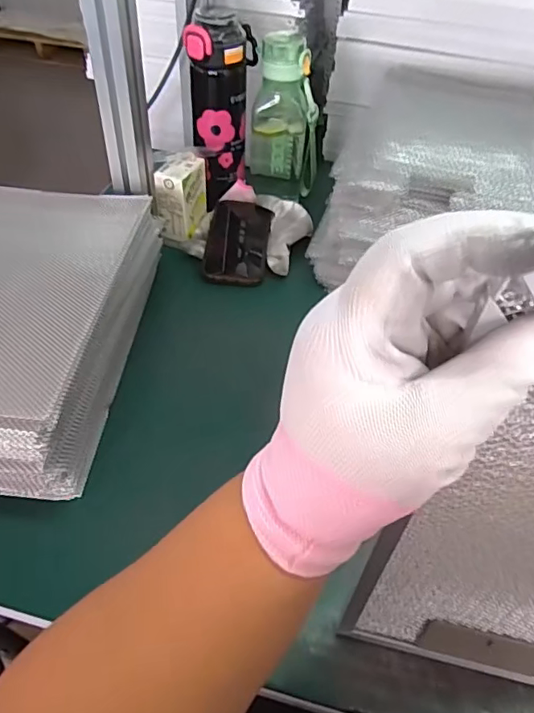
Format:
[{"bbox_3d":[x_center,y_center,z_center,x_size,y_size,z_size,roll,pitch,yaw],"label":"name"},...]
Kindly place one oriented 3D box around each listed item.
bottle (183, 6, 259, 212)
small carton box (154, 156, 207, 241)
[{"bbox_3d":[-0.063,-0.331,0.724,0.075,0.226,0.089,11,47,7],"label":"bottle"},{"bbox_3d":[-0.115,-0.215,0.719,0.049,0.089,0.074,15,48,10],"label":"small carton box"}]

